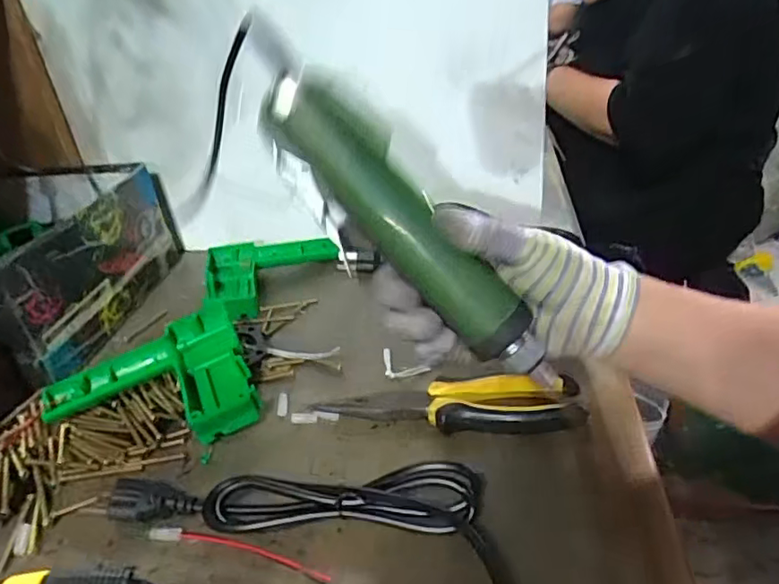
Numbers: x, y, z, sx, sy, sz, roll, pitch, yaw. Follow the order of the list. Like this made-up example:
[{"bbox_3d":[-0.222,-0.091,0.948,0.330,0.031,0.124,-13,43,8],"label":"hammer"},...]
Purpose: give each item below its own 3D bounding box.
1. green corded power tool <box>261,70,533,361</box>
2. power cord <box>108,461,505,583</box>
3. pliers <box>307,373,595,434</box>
[{"bbox_3d":[0.004,-0.041,0.311,0.036,0.181,0.036,-39,5,42],"label":"green corded power tool"},{"bbox_3d":[-0.044,0.125,0.339,0.246,0.029,0.074,7,33,20],"label":"power cord"},{"bbox_3d":[0.043,0.078,0.414,0.179,0.024,0.044,1,31,10],"label":"pliers"}]

